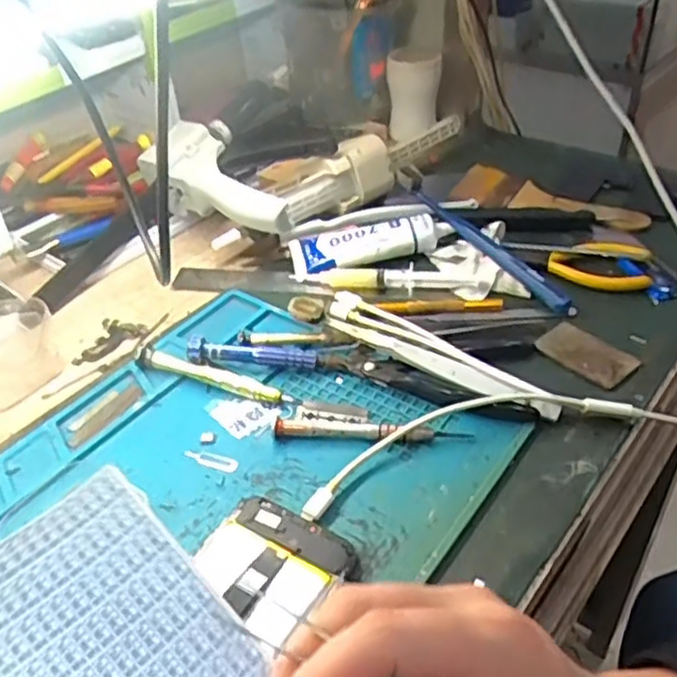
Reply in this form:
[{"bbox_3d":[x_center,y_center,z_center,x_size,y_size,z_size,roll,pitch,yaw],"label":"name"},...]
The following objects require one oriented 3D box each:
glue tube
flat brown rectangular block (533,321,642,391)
[{"bbox_3d":[0.020,-0.078,0.560,0.114,0.023,0.044,-4,39,0],"label":"glue tube"},{"bbox_3d":[0.162,0.009,0.464,0.034,0.007,0.059,-31,46,-29],"label":"flat brown rectangular block"}]

